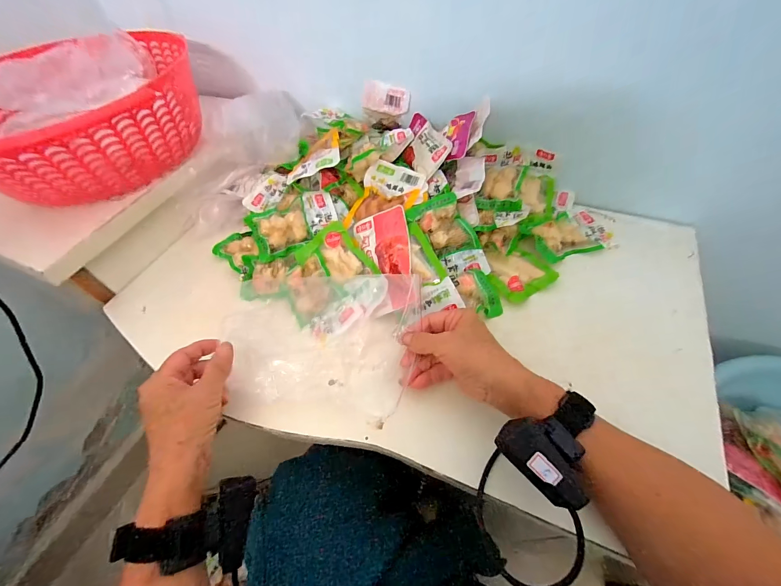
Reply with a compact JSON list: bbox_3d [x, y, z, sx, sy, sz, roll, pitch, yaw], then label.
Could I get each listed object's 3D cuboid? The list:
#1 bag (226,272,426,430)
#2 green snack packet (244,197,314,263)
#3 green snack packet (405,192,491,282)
[{"bbox_3d":[-0.084,0.054,0.396,0.222,0.052,0.174,3,56,6],"label":"bag"},{"bbox_3d":[-0.161,-0.090,0.498,0.085,0.030,0.075,-18,95,1],"label":"green snack packet"},{"bbox_3d":[0.085,-0.076,0.460,0.067,0.019,0.124,-33,91,-4],"label":"green snack packet"}]

